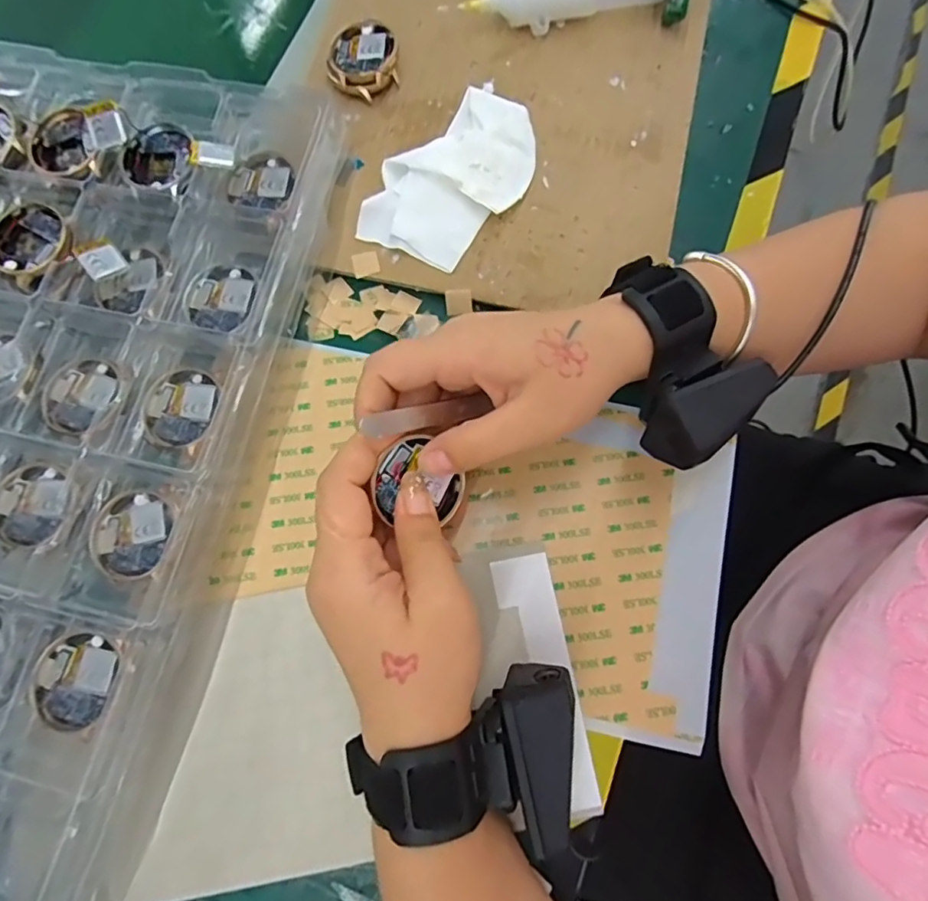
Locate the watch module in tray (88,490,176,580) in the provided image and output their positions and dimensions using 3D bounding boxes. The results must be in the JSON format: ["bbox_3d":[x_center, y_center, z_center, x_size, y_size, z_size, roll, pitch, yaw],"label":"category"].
[{"bbox_3d":[-0.164,0.040,0.275,0.040,0.007,0.041,10,77,4],"label":"watch module in tray"}]

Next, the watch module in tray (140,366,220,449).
[{"bbox_3d":[-0.149,-0.023,0.292,0.040,0.006,0.042,30,79,8],"label":"watch module in tray"}]

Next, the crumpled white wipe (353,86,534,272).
[{"bbox_3d":[-0.003,-0.165,0.335,0.071,0.016,0.122,39,80,10],"label":"crumpled white wipe"}]

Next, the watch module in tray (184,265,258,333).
[{"bbox_3d":[-0.133,-0.084,0.305,0.039,0.007,0.038,23,78,7],"label":"watch module in tray"}]

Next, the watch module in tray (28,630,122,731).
[{"bbox_3d":[-0.179,0.105,0.256,0.042,0.008,0.039,26,78,7],"label":"watch module in tray"}]

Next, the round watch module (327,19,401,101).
[{"bbox_3d":[-0.064,-0.250,0.357,0.043,0.017,0.047,0,76,1],"label":"round watch module"}]

